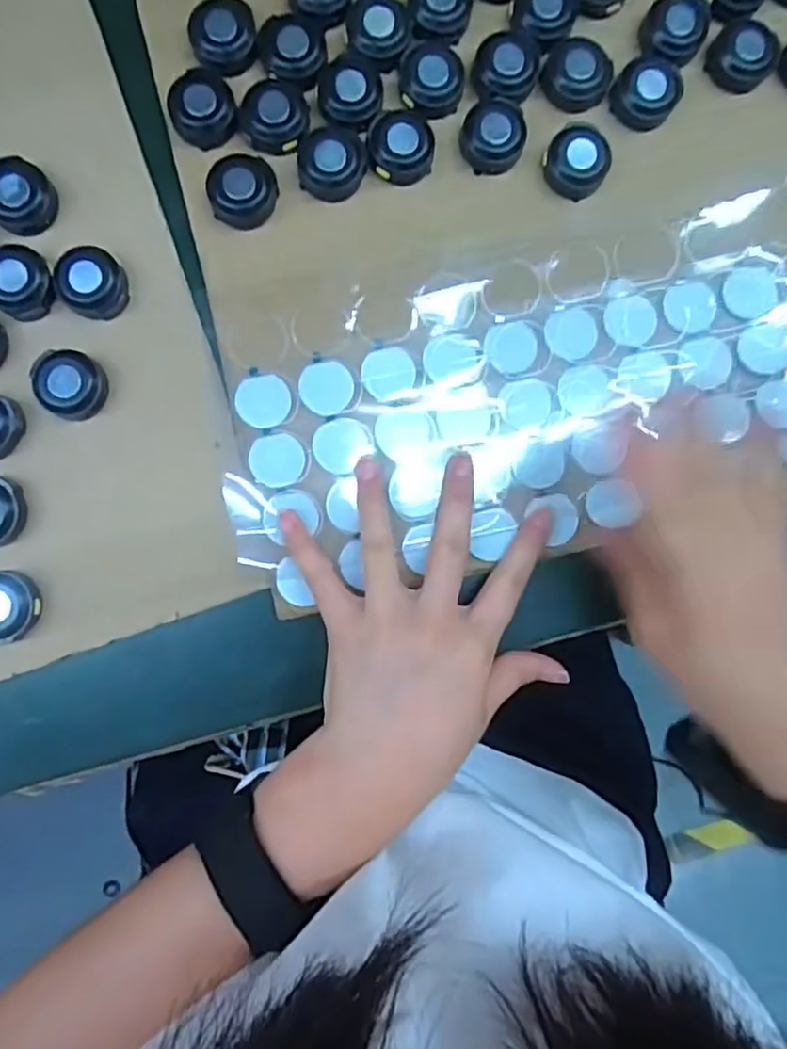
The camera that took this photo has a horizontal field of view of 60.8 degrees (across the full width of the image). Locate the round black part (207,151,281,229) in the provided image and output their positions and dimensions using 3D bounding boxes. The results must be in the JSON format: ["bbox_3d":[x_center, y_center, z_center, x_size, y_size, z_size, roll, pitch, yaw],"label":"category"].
[{"bbox_3d":[-0.068,-0.150,0.302,0.029,0.010,0.029,0,91,-3],"label":"round black part"}]

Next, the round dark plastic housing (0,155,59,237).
[{"bbox_3d":[-0.167,-0.146,0.299,0.030,0.012,0.029,0,91,-3],"label":"round dark plastic housing"}]

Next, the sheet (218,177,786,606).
[{"bbox_3d":[0.073,-0.063,0.306,0.304,0.017,0.132,-15,90,-2],"label":"sheet"}]

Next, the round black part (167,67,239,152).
[{"bbox_3d":[-0.086,-0.188,0.301,0.029,0.010,0.032,-32,92,-2],"label":"round black part"}]

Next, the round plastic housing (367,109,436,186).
[{"bbox_3d":[0.003,-0.174,0.306,0.029,0.009,0.032,-1,91,-3],"label":"round plastic housing"}]

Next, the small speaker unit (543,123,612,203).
[{"bbox_3d":[0.085,-0.168,0.310,0.029,0.010,0.029,0,91,-3],"label":"small speaker unit"}]

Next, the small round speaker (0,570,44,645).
[{"bbox_3d":[-0.172,0.036,0.295,0.029,0.012,0.031,0,91,-3],"label":"small round speaker"}]

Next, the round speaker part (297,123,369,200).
[{"bbox_3d":[-0.028,-0.166,0.302,0.030,0.012,0.032,0,91,-3],"label":"round speaker part"}]

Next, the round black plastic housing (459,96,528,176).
[{"bbox_3d":[0.047,-0.179,0.306,0.028,0.014,0.031,44,88,-2],"label":"round black plastic housing"}]

